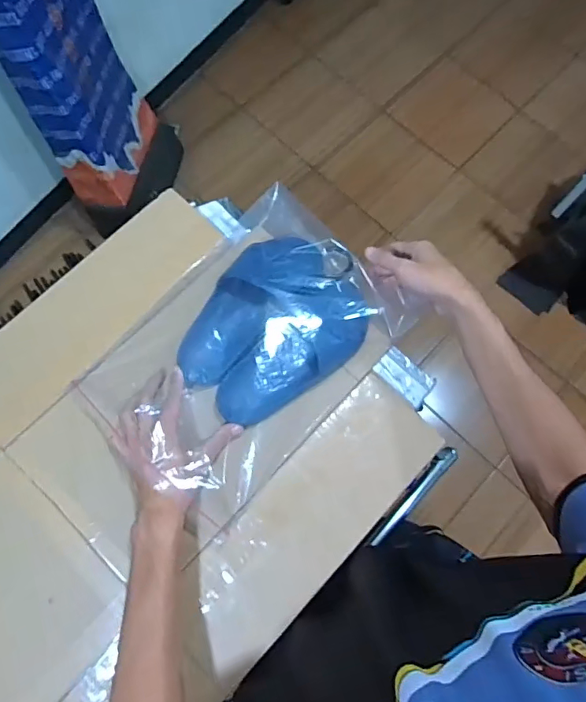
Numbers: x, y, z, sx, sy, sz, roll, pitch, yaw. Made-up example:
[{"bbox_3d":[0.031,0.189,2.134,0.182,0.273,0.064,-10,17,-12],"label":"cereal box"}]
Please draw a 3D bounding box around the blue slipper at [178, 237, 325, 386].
[{"bbox_3d":[-0.053,-0.059,0.605,0.230,0.070,0.095,-43,79,-13],"label":"blue slipper"}]

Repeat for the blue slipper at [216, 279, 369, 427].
[{"bbox_3d":[0.005,-0.006,0.595,0.232,0.080,0.098,-38,78,-12],"label":"blue slipper"}]

